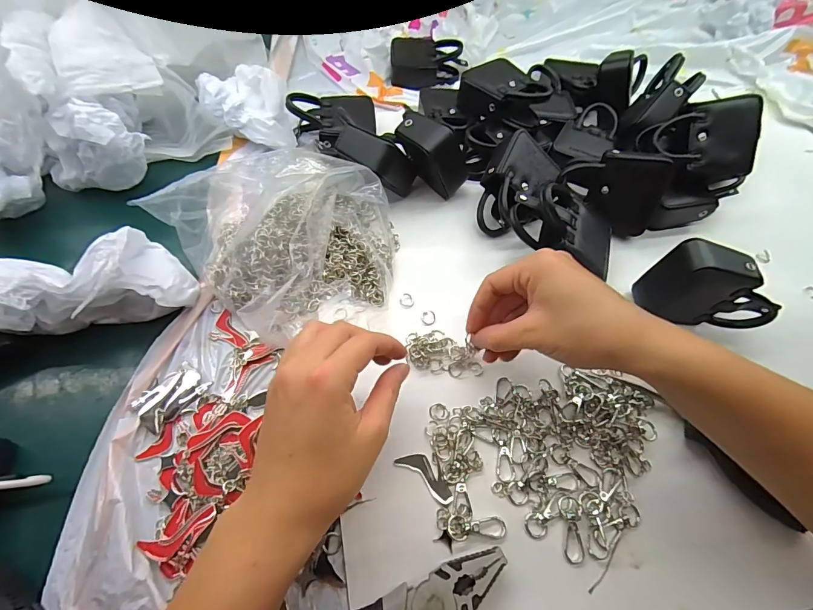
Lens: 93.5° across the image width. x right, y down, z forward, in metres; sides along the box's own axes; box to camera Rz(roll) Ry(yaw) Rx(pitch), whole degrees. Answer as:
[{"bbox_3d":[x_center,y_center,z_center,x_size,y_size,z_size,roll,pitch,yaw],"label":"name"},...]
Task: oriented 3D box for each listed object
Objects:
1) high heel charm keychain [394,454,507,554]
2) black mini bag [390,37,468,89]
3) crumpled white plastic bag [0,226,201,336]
[{"bbox_3d":[0.026,0.138,0.265,0.082,0.007,0.036,39,65,17],"label":"high heel charm keychain"},{"bbox_3d":[0.030,-0.336,0.527,0.101,0.031,0.080,2,60,-3],"label":"black mini bag"},{"bbox_3d":[-0.250,-0.018,0.298,0.140,0.074,0.063,-12,62,-11],"label":"crumpled white plastic bag"}]

